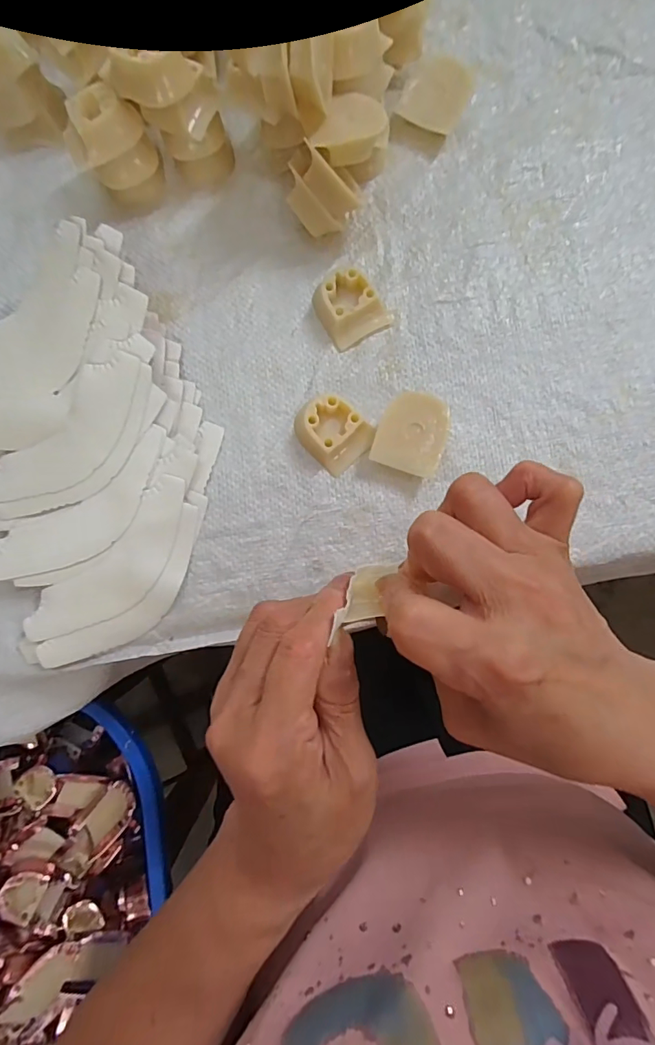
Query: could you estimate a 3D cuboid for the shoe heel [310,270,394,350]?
[{"bbox_3d":[0.015,-0.133,0.291,0.040,0.017,0.039,-29,84,-2],"label":"shoe heel"}]

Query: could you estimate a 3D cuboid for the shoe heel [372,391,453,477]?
[{"bbox_3d":[0.051,-0.051,0.280,0.041,0.020,0.045,18,84,3],"label":"shoe heel"}]

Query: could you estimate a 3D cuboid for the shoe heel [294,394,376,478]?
[{"bbox_3d":[0.005,-0.055,0.281,0.039,0.017,0.041,-39,84,-3],"label":"shoe heel"}]

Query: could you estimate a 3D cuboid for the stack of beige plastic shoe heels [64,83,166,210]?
[{"bbox_3d":[-0.128,-0.227,0.288,0.041,0.046,0.034,-8,83,0],"label":"stack of beige plastic shoe heels"}]

